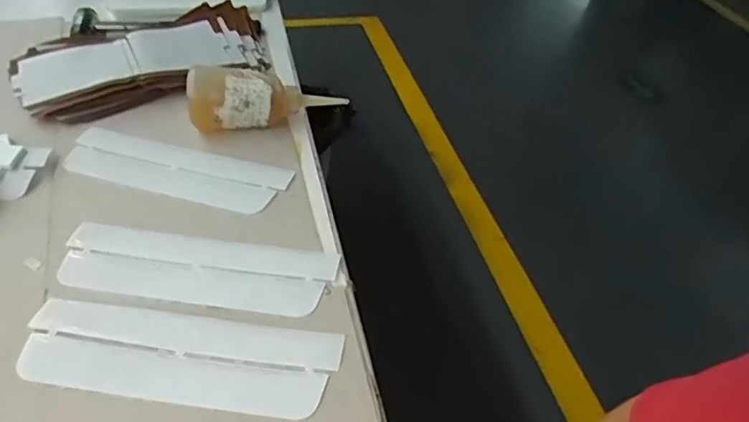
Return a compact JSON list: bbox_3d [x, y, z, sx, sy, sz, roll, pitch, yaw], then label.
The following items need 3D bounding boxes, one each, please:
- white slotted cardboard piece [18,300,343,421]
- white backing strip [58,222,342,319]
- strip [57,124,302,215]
[{"bbox_3d":[-0.141,0.103,0.411,0.222,0.009,0.073,8,44,3],"label":"white slotted cardboard piece"},{"bbox_3d":[-0.146,0.047,0.463,0.220,0.006,0.067,7,44,5],"label":"white backing strip"},{"bbox_3d":[-0.194,-0.042,0.556,0.217,0.007,0.066,13,50,10],"label":"strip"}]

